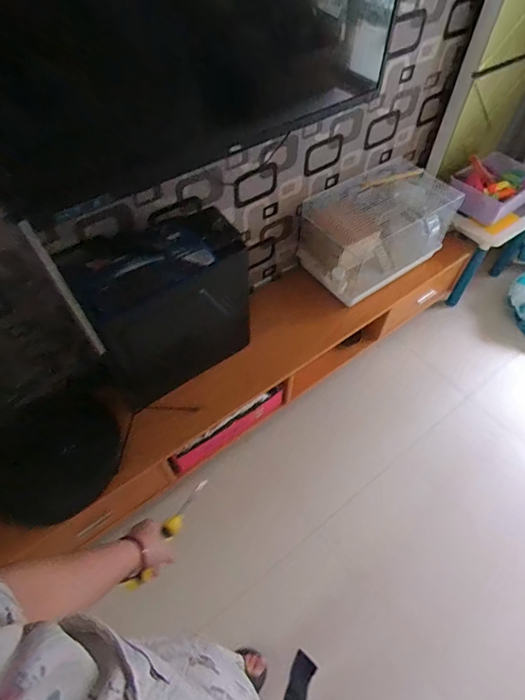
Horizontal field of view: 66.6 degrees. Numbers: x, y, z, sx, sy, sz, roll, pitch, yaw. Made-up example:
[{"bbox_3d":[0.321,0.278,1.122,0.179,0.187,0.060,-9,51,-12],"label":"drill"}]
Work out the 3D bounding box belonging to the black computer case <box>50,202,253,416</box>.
[{"bbox_3d":[-0.280,-0.125,1.186,0.446,0.498,0.230,-30,61,-18],"label":"black computer case"}]

